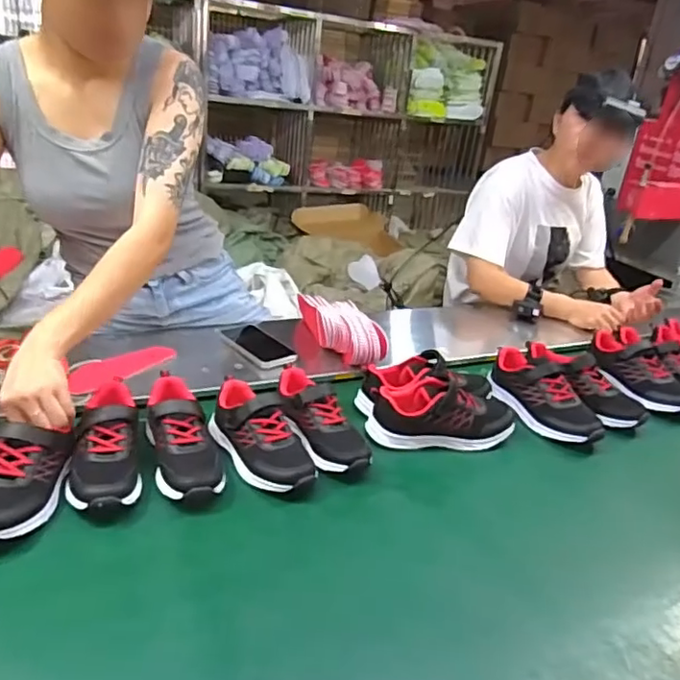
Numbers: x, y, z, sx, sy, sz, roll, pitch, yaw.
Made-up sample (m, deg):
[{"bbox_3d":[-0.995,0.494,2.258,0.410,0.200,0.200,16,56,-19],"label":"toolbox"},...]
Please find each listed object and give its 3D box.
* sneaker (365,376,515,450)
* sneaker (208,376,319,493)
[{"bbox_3d":[0.157,0.115,0.908,0.236,0.082,0.106,6,24,0],"label":"sneaker"},{"bbox_3d":[-0.111,0.128,0.818,0.090,0.081,0.210,-14,43,-38],"label":"sneaker"}]

